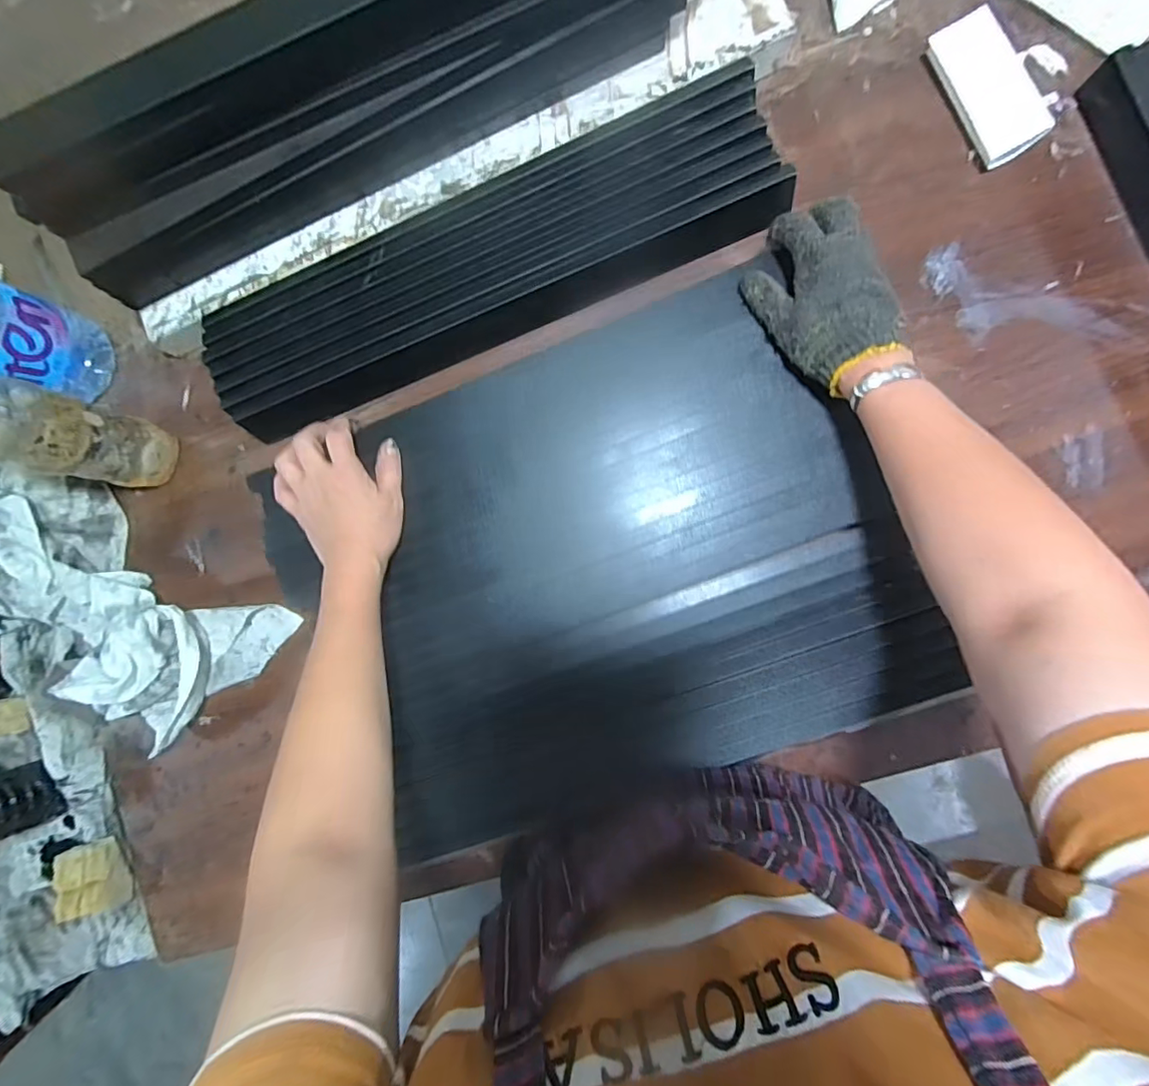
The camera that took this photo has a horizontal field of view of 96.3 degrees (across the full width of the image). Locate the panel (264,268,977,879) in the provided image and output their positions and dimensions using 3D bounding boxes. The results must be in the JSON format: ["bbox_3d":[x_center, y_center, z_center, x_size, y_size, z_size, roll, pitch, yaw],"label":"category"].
[{"bbox_3d":[0.008,0.025,0.459,0.515,0.028,0.393,-20,89,4],"label":"panel"}]

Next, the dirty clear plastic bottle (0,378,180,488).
[{"bbox_3d":[-0.456,-0.093,0.446,0.055,0.212,0.071,10,91,6],"label":"dirty clear plastic bottle"}]

